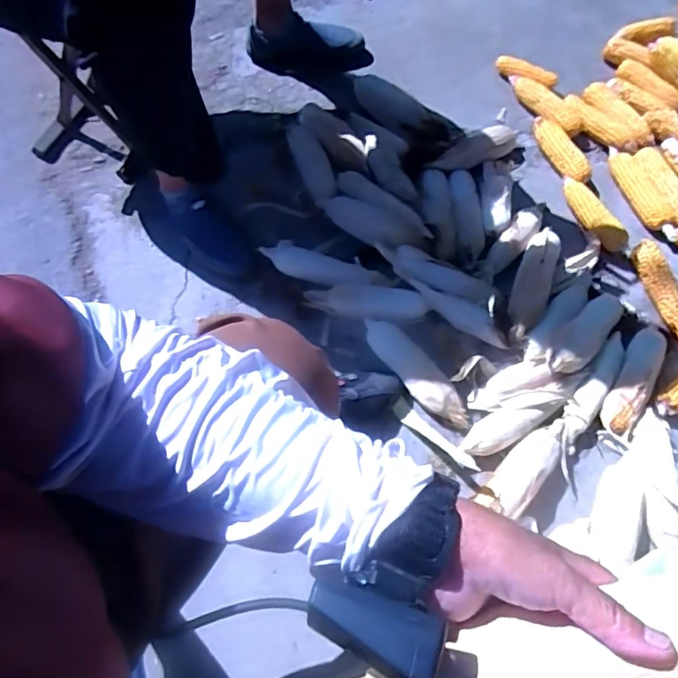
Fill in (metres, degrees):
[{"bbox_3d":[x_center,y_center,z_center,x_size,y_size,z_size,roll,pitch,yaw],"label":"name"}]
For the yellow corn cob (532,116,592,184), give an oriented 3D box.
[{"bbox_3d":[0.464,-0.397,1.072,0.046,0.039,0.200,-16,64,-6],"label":"yellow corn cob"}]

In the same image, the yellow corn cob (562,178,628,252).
[{"bbox_3d":[0.491,-0.242,0.992,0.047,0.042,0.179,-21,65,-8],"label":"yellow corn cob"}]

